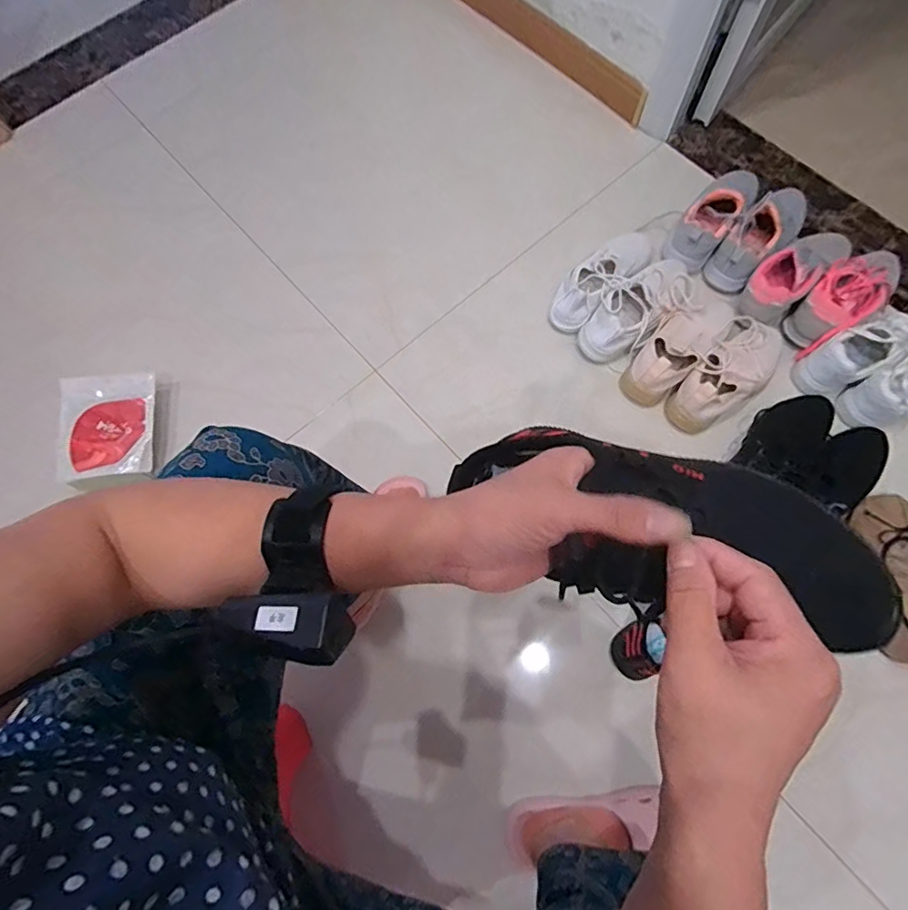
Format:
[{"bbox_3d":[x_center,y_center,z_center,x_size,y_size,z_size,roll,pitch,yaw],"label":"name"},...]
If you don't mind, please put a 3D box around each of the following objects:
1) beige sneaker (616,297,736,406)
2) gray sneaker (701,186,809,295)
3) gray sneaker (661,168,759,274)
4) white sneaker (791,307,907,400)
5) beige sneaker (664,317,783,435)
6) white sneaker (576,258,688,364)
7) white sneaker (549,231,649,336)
[{"bbox_3d":[0.384,-0.188,0.893,0.090,0.078,0.240,39,77,13],"label":"beige sneaker"},{"bbox_3d":[0.561,-0.402,0.945,0.084,0.107,0.236,43,78,14],"label":"gray sneaker"},{"bbox_3d":[0.481,-0.445,0.966,0.092,0.098,0.240,35,76,13],"label":"gray sneaker"},{"bbox_3d":[0.675,-0.173,0.871,0.212,0.087,0.080,-29,73,-8],"label":"white sneaker"},{"bbox_3d":[0.452,-0.132,0.870,0.234,0.085,0.104,-41,75,-11],"label":"beige sneaker"},{"bbox_3d":[0.324,-0.259,0.918,0.244,0.086,0.091,-39,74,-11],"label":"white sneaker"},{"bbox_3d":[0.274,-0.326,0.946,0.086,0.076,0.264,41,77,14],"label":"white sneaker"}]

